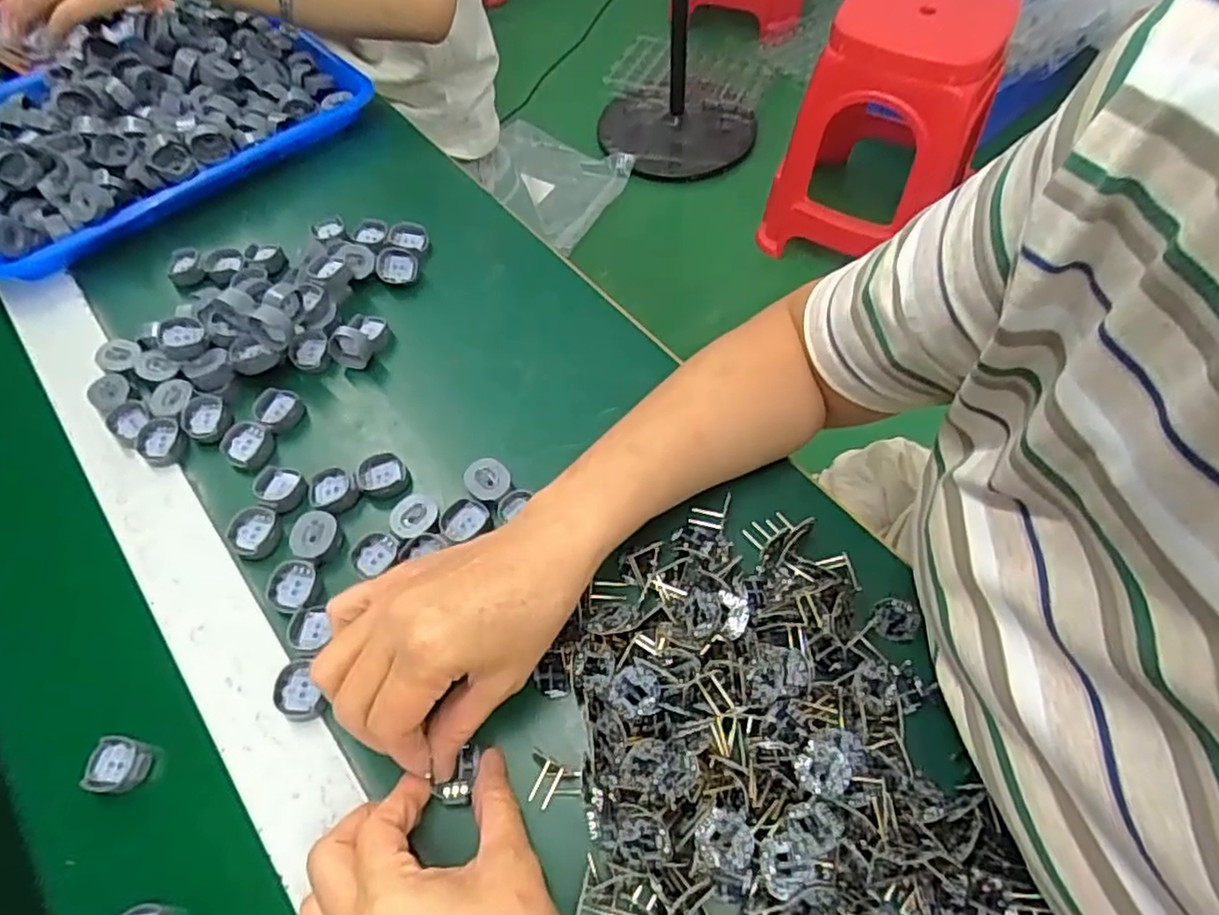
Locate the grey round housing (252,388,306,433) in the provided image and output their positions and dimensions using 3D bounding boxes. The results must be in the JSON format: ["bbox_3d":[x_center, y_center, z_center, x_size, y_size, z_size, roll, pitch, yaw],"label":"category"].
[{"bbox_3d":[-0.217,-0.032,0.453,0.030,0.012,0.029,-1,61,1],"label":"grey round housing"}]

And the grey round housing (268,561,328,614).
[{"bbox_3d":[-0.178,0.073,0.390,0.029,0.009,0.027,-1,61,1],"label":"grey round housing"}]

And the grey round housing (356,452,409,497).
[{"bbox_3d":[-0.140,0.011,0.424,0.029,0.011,0.027,-1,61,1],"label":"grey round housing"}]

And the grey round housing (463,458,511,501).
[{"bbox_3d":[-0.073,0.016,0.420,0.026,0.016,0.027,-1,61,1],"label":"grey round housing"}]

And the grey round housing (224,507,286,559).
[{"bbox_3d":[-0.209,0.045,0.408,0.032,0.011,0.030,-1,61,1],"label":"grey round housing"}]

